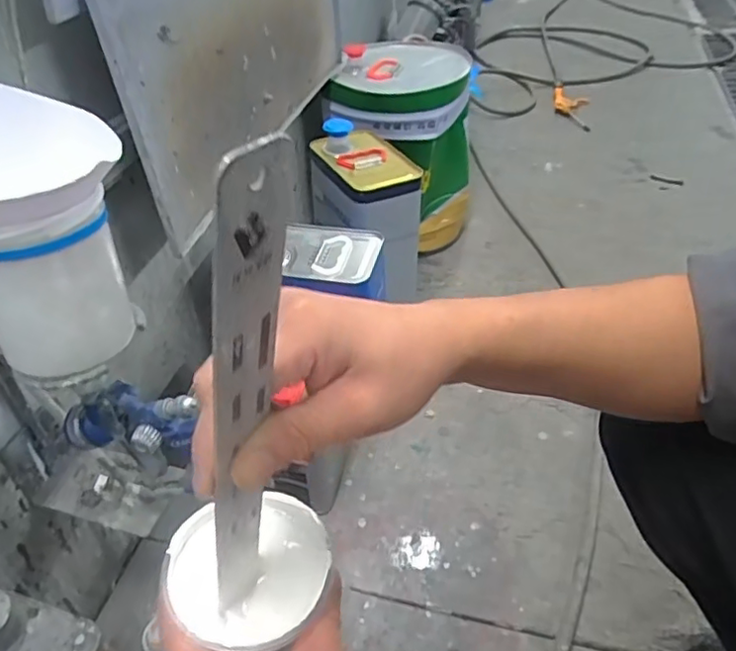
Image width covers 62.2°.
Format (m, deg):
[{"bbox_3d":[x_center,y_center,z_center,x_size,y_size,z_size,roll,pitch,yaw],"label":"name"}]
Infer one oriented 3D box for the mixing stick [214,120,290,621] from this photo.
[{"bbox_3d":[-0.050,0.043,0.247,0.004,0.247,0.030,32,45,20],"label":"mixing stick"}]

